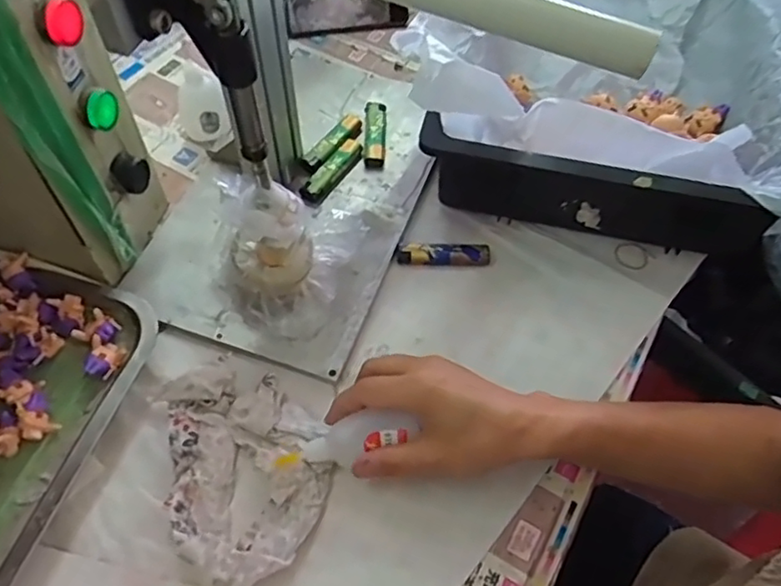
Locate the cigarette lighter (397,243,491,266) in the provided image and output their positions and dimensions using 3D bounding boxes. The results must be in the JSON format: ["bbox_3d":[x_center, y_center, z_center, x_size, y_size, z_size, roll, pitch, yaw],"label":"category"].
[{"bbox_3d":[0.047,-0.035,0.545,0.080,0.011,0.020,1,54,-3],"label":"cigarette lighter"}]

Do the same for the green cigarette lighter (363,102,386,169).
[{"bbox_3d":[-0.015,-0.159,0.613,0.021,0.012,0.084,2,54,-3],"label":"green cigarette lighter"}]

